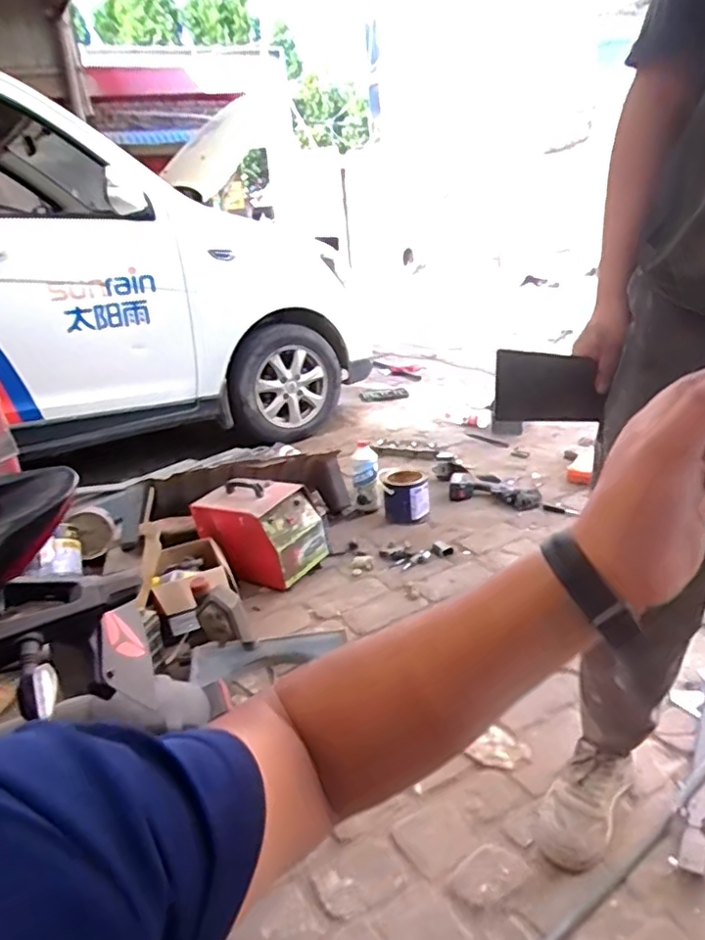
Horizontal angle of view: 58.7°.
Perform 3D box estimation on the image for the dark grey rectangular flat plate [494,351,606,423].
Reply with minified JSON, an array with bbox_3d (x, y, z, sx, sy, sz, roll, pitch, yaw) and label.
[{"bbox_3d":[0.263,-0.109,0.833,0.174,0.091,0.008,-2,1,-24],"label":"dark grey rectangular flat plate"}]

